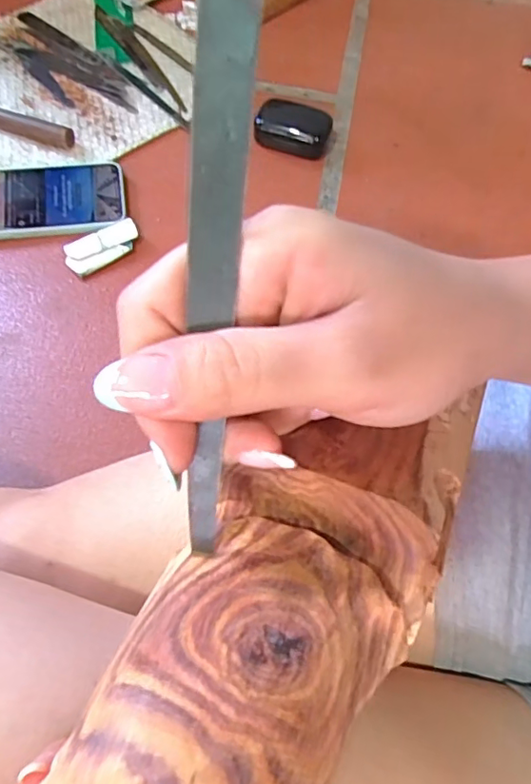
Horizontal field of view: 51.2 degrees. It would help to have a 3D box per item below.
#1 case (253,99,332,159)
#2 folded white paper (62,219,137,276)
[{"bbox_3d":[0.028,-0.269,0.561,0.075,0.031,0.056,13,60,3],"label":"case"},{"bbox_3d":[-0.143,-0.128,0.487,0.065,0.016,0.034,-22,64,-16],"label":"folded white paper"}]

